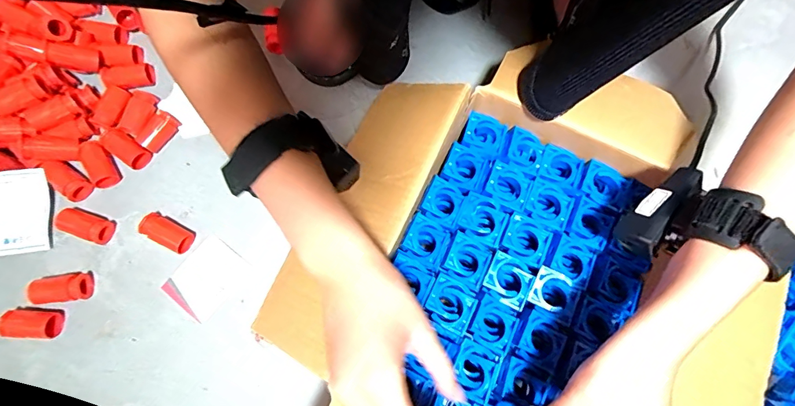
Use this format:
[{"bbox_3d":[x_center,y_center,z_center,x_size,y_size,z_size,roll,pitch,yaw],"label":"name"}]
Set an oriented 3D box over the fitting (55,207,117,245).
[{"bbox_3d":[-0.305,0.022,0.402,0.046,0.021,0.024,19,74,3],"label":"fitting"}]

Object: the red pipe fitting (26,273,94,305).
[{"bbox_3d":[-0.315,0.081,0.387,0.046,0.024,0.024,-6,74,-4],"label":"red pipe fitting"}]

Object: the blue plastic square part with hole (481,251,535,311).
[{"bbox_3d":[0.095,0.069,0.365,0.038,0.029,0.037,28,75,6],"label":"blue plastic square part with hole"}]

